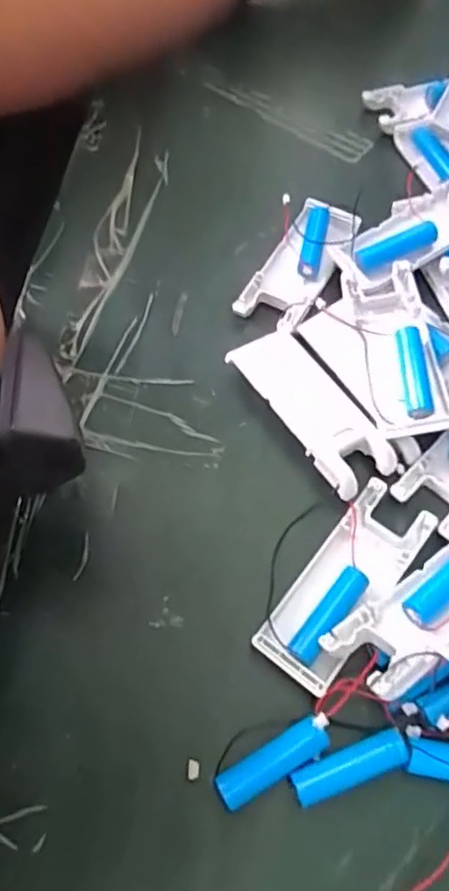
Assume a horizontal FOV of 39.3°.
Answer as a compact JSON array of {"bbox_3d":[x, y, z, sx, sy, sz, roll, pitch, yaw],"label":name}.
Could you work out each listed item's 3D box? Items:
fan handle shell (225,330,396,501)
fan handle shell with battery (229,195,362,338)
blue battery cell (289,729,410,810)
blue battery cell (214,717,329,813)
[{"bbox_3d":[0.048,-0.020,0.341,0.040,0.018,0.101,-32,67,-16],"label":"fan handle shell"},{"bbox_3d":[0.048,-0.112,0.393,0.040,0.016,0.102,29,66,13],"label":"fan handle shell with battery"},{"bbox_3d":[0.053,0.137,0.268,0.051,0.012,0.015,-17,64,-9],"label":"blue battery cell"},{"bbox_3d":[0.020,0.136,0.268,0.049,0.017,0.015,-27,66,-14],"label":"blue battery cell"}]

